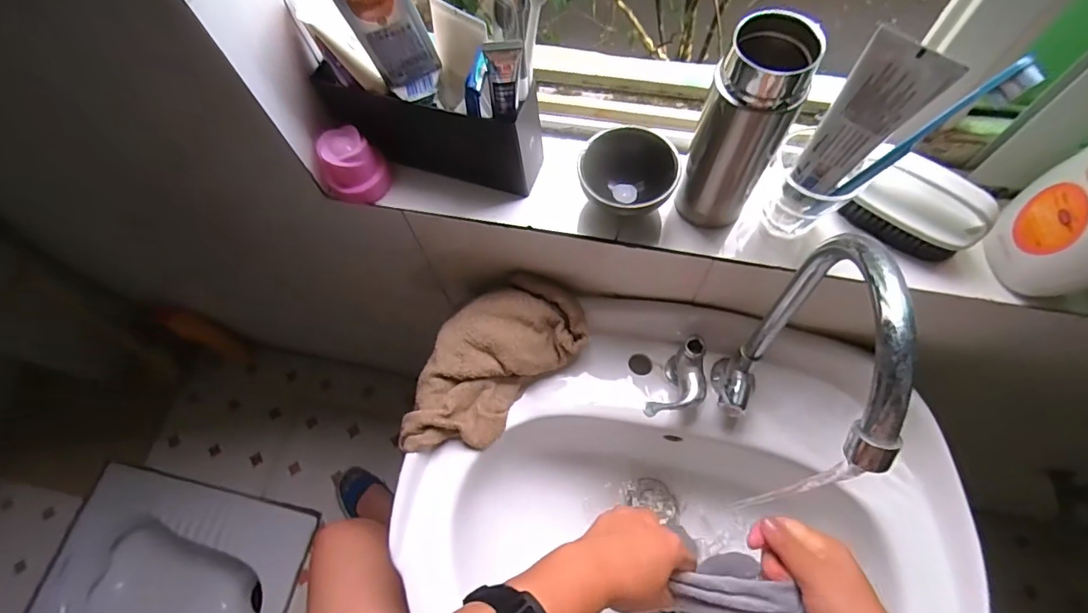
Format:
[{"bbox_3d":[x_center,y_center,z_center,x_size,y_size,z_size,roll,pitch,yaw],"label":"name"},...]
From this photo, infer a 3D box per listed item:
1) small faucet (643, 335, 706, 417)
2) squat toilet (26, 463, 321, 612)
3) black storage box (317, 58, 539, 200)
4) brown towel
[{"bbox_3d":[0.143,0.085,0.523,0.046,0.059,0.094,29,70,15],"label":"small faucet"},{"bbox_3d":[-0.768,0.606,1.064,0.516,0.158,0.411,10,67,7],"label":"squat toilet"},{"bbox_3d":[-0.103,-0.165,0.464,0.201,0.088,0.049,13,67,9],"label":"black storage box"},{"bbox_3d":[-0.061,0.063,0.541,0.125,0.040,0.230,43,84,1],"label":"brown towel"}]

